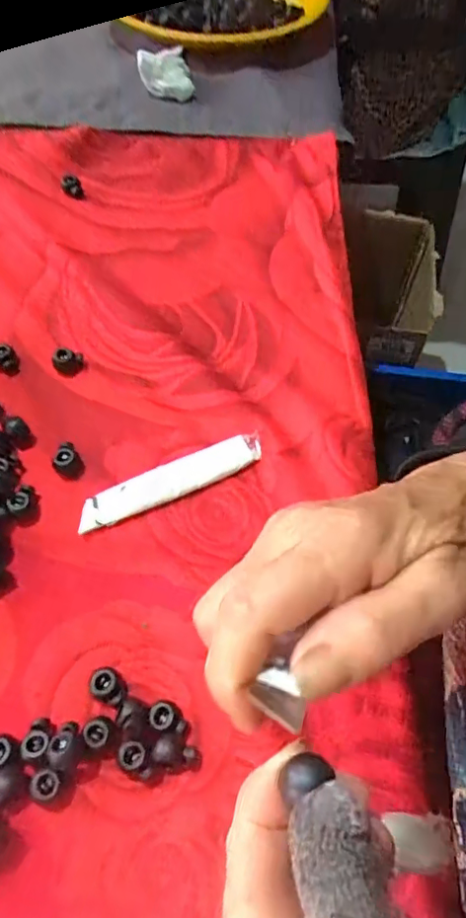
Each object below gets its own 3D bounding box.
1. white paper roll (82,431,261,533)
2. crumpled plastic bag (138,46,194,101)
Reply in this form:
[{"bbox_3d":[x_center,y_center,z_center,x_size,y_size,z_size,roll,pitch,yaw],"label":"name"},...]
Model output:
[{"bbox_3d":[-0.035,0.012,0.318,0.110,0.006,0.020,-22,64,-15],"label":"white paper roll"},{"bbox_3d":[-0.063,-0.361,0.513,0.049,0.030,0.024,-1,60,-4],"label":"crumpled plastic bag"}]

